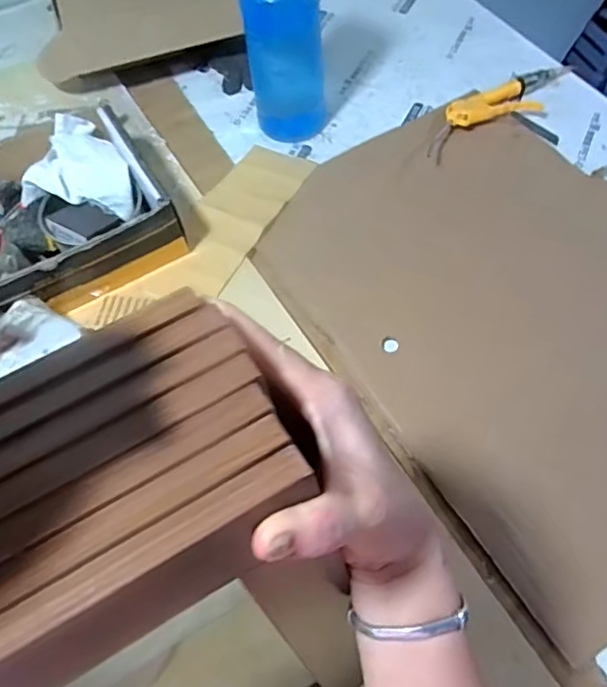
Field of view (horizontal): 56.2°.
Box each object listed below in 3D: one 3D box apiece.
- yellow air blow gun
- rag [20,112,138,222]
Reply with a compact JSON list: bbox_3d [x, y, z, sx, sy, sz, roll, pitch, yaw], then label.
[{"bbox_3d":[0.287,-0.349,0.824,0.285,0.025,0.088,-28,61,-12],"label":"yellow air blow gun"},{"bbox_3d":[-0.275,-0.228,0.718,0.145,0.050,0.122,8,60,9],"label":"rag"}]

